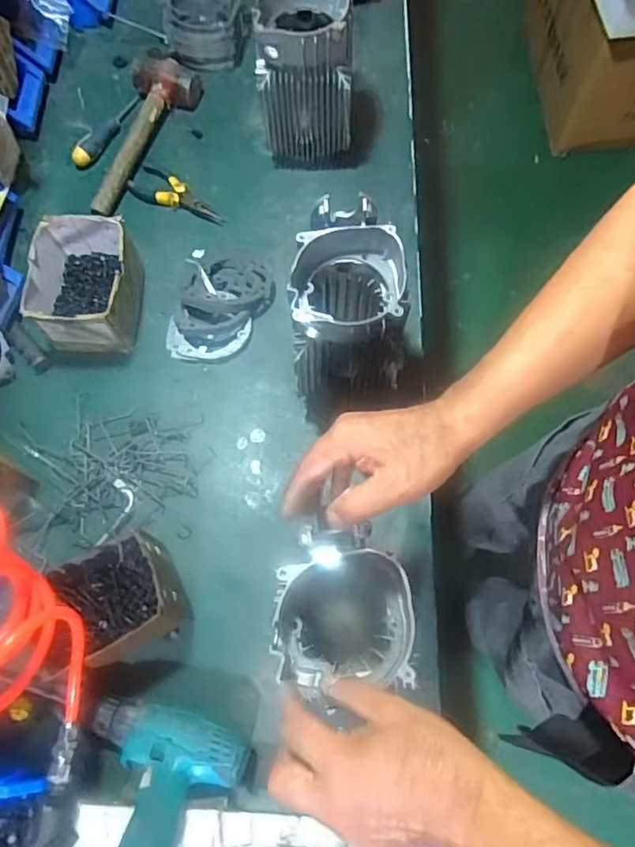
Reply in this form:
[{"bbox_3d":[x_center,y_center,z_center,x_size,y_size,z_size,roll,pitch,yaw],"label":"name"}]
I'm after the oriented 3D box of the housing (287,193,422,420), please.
[{"bbox_3d":[0.035,-0.116,0.661,0.115,0.217,0.142,-1,70,2],"label":"housing"}]

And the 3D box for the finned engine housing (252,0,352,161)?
[{"bbox_3d":[-0.013,-0.475,0.784,0.119,0.193,0.117,1,70,3],"label":"finned engine housing"}]

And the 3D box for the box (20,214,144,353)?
[{"bbox_3d":[-0.296,-0.174,0.744,0.132,0.098,0.147,-3,70,2],"label":"box"}]

